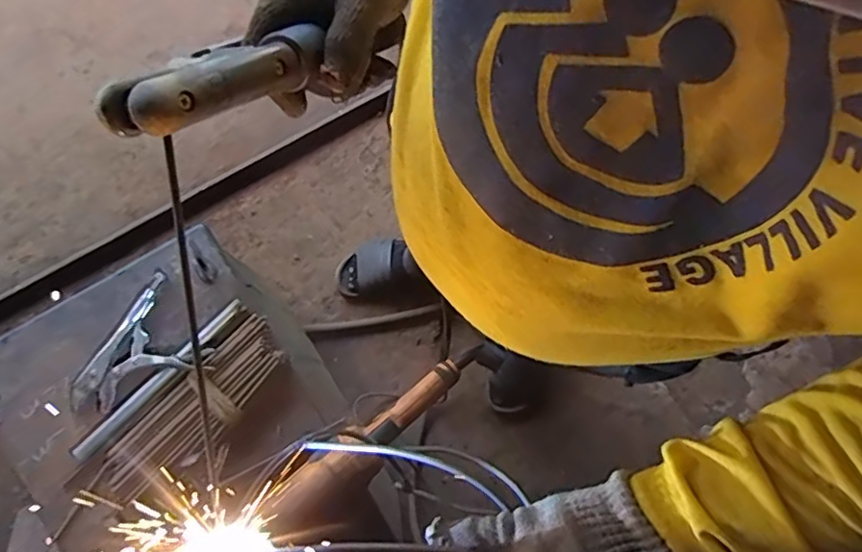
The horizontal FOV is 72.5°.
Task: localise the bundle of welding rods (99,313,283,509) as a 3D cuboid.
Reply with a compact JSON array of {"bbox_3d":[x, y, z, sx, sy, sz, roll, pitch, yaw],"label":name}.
[{"bbox_3d":[-0.273,0.157,0.677,0.242,0.023,0.077,-44,84,-9],"label":"bundle of welding rods"}]

